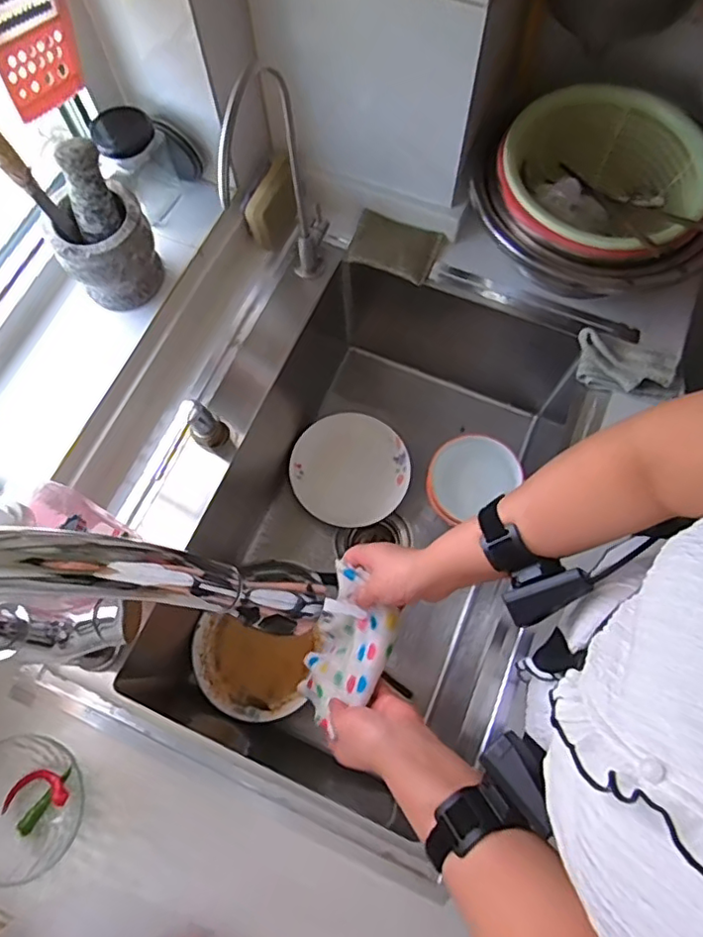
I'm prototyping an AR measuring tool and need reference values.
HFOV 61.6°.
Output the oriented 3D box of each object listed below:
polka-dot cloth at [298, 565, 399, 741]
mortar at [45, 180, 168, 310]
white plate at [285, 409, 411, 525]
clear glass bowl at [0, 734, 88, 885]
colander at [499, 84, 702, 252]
[{"bbox_3d":[-0.007,0.192,0.626,0.087,0.124,0.142,27,73,9],"label":"polka-dot cloth"},{"bbox_3d":[-0.265,-0.237,0.657,0.101,0.104,0.084,-30,73,-10],"label":"mortar"},{"bbox_3d":[-0.003,0.001,0.877,0.166,0.028,0.165,0,71,0],"label":"white plate"},{"bbox_3d":[-0.309,0.317,0.558,0.123,0.044,0.116,0,71,0],"label":"clear glass bowl"},{"bbox_3d":[0.295,-0.334,0.710,0.239,0.091,0.240,0,71,0],"label":"colander"}]

